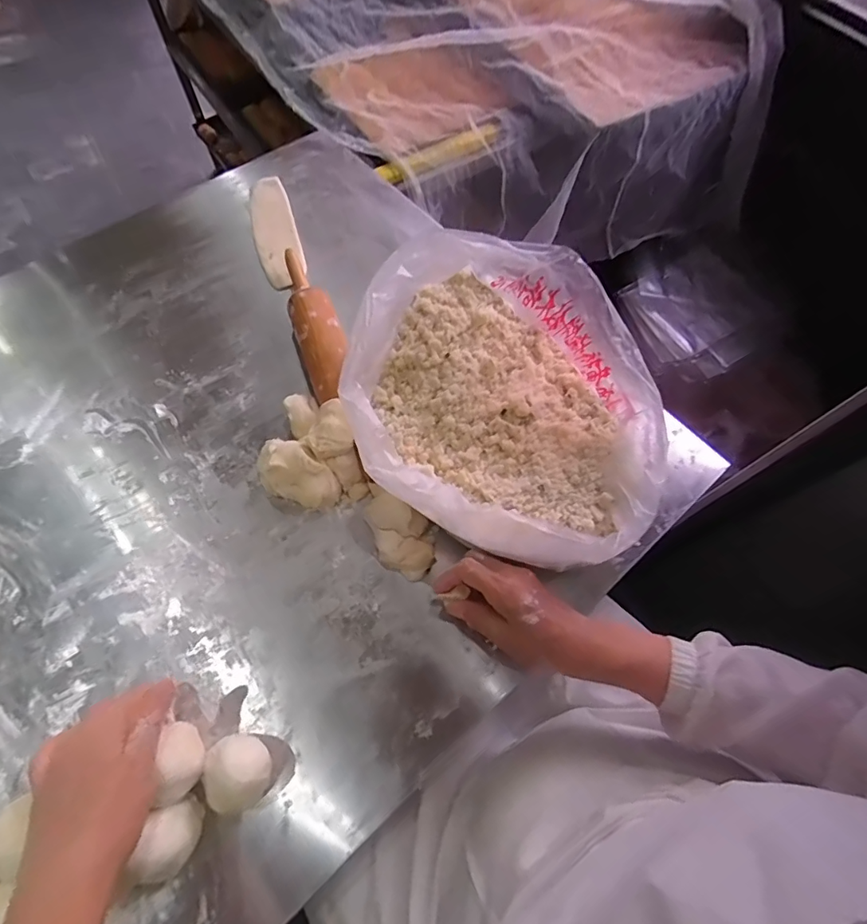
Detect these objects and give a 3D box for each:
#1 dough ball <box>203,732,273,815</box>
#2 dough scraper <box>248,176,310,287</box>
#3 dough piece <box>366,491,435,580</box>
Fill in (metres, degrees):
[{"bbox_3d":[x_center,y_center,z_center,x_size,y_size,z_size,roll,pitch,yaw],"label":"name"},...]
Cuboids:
[{"bbox_3d":[-0.156,0.248,0.384,0.050,0.057,0.048,1,66,-2],"label":"dough ball"},{"bbox_3d":[-0.225,-0.328,0.675,0.060,0.008,0.201,-16,68,-8],"label":"dough scraper"},{"bbox_3d":[-0.033,0.075,0.485,0.054,0.035,0.086,-20,68,-10],"label":"dough piece"}]

